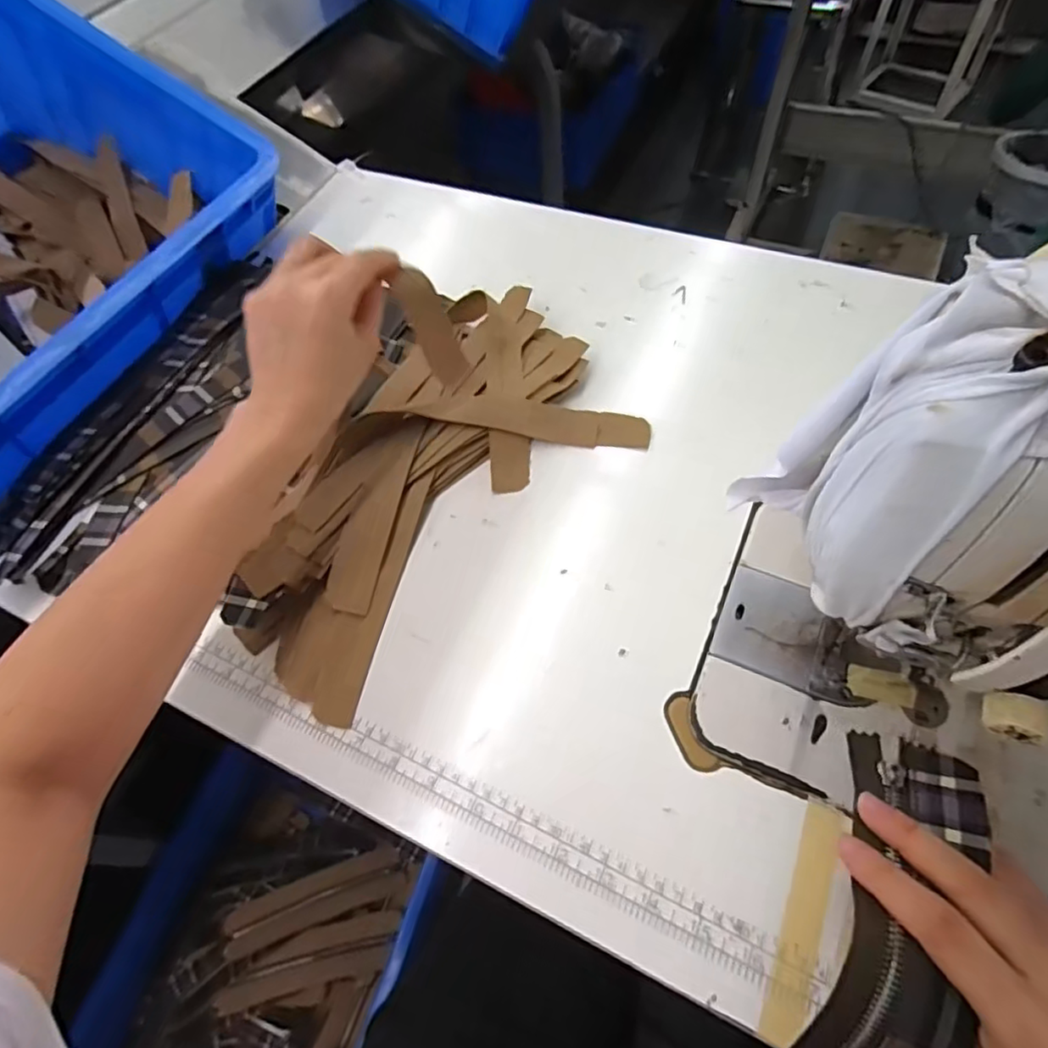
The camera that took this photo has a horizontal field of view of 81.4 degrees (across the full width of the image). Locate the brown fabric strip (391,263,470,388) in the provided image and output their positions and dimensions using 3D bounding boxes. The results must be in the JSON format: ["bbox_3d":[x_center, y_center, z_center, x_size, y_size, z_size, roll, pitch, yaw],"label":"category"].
[{"bbox_3d":[-0.062,-0.133,0.421,0.026,0.088,0.005,-39,47,-10],"label":"brown fabric strip"}]

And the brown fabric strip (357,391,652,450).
[{"bbox_3d":[-0.011,-0.081,0.454,0.206,0.017,0.032,7,60,10],"label":"brown fabric strip"}]

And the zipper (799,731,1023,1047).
[{"bbox_3d":[0.154,0.174,0.257,0.051,0.048,0.163,20,72,14],"label":"zipper"}]

